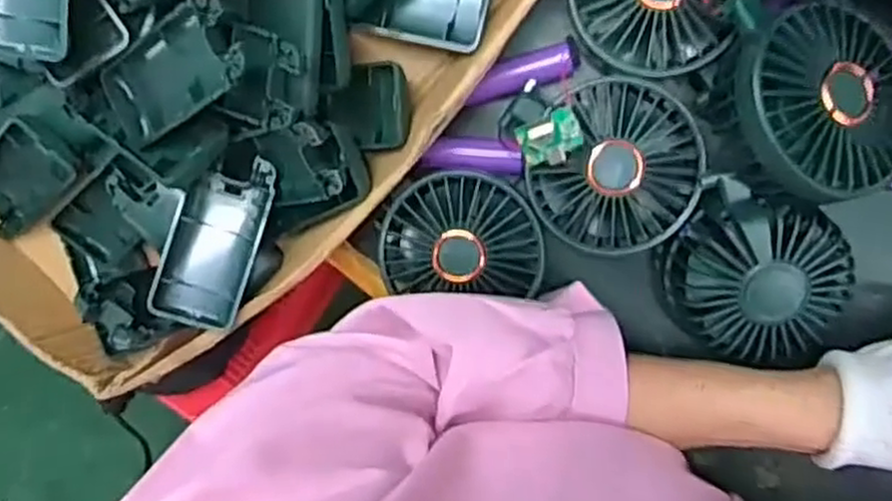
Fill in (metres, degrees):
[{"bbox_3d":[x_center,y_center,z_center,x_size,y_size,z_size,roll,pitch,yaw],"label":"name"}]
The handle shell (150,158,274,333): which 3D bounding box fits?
[{"bbox_3d":[-0.126,-0.005,0.404,0.047,0.019,0.092,14,90,-9],"label":"handle shell"}]

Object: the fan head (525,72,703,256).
[{"bbox_3d":[0.088,-0.042,0.383,0.079,0.041,0.085,1,97,8],"label":"fan head"}]

